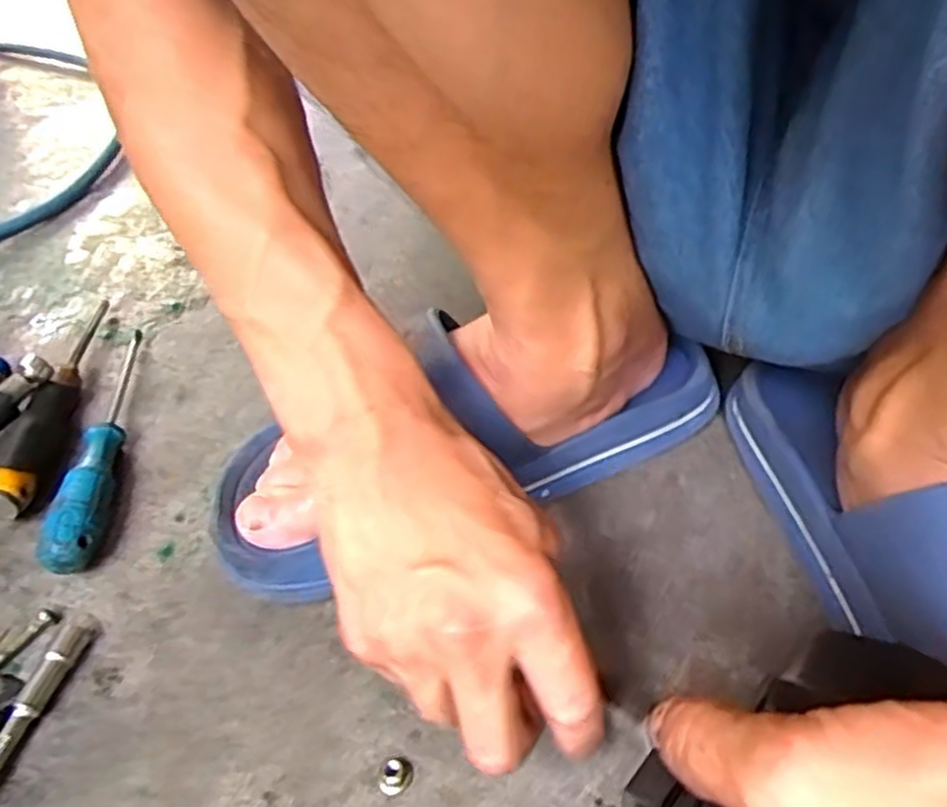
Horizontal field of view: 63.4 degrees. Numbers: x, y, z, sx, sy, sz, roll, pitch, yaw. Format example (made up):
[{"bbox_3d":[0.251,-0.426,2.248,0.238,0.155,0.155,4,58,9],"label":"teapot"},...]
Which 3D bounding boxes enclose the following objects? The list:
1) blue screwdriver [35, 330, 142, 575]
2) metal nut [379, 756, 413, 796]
[{"bbox_3d":[-0.217,0.013,0.456,0.023,0.031,0.200,-9,43,-3],"label":"blue screwdriver"},{"bbox_3d":[-0.032,0.149,0.308,0.014,0.007,0.014,-3,43,3],"label":"metal nut"}]

